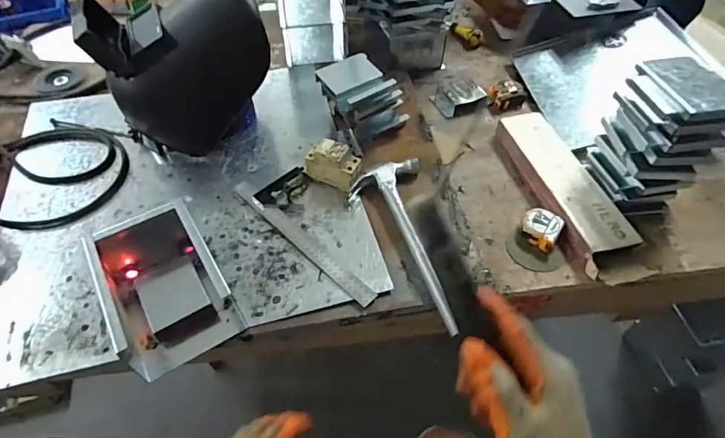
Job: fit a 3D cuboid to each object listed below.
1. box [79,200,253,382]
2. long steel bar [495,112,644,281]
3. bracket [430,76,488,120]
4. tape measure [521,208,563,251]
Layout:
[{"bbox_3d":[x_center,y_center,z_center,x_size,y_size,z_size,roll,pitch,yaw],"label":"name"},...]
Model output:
[{"bbox_3d":[-0.257,0.072,0.537,0.132,0.090,0.193,-26,55,-19],"label":"box"},{"bbox_3d":[0.319,-0.054,0.678,0.092,0.037,0.328,-12,51,-9],"label":"long steel bar"},{"bbox_3d":[0.187,-0.242,0.838,0.092,0.030,0.081,-15,52,-12],"label":"bracket"},{"bbox_3d":[0.265,0.012,0.629,0.052,0.026,0.053,31,57,23],"label":"tape measure"}]

